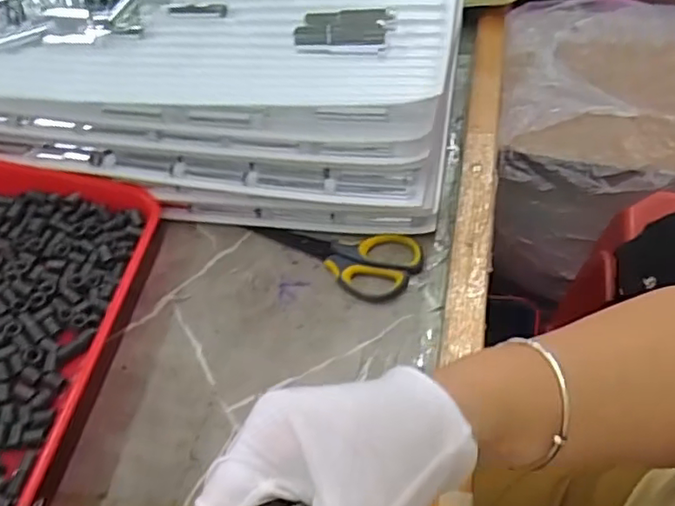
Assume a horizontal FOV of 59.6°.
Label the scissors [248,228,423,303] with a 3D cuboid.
[{"bbox_3d":[-0.003,-0.005,0.484,0.141,0.012,0.066,23,58,22],"label":"scissors"}]

